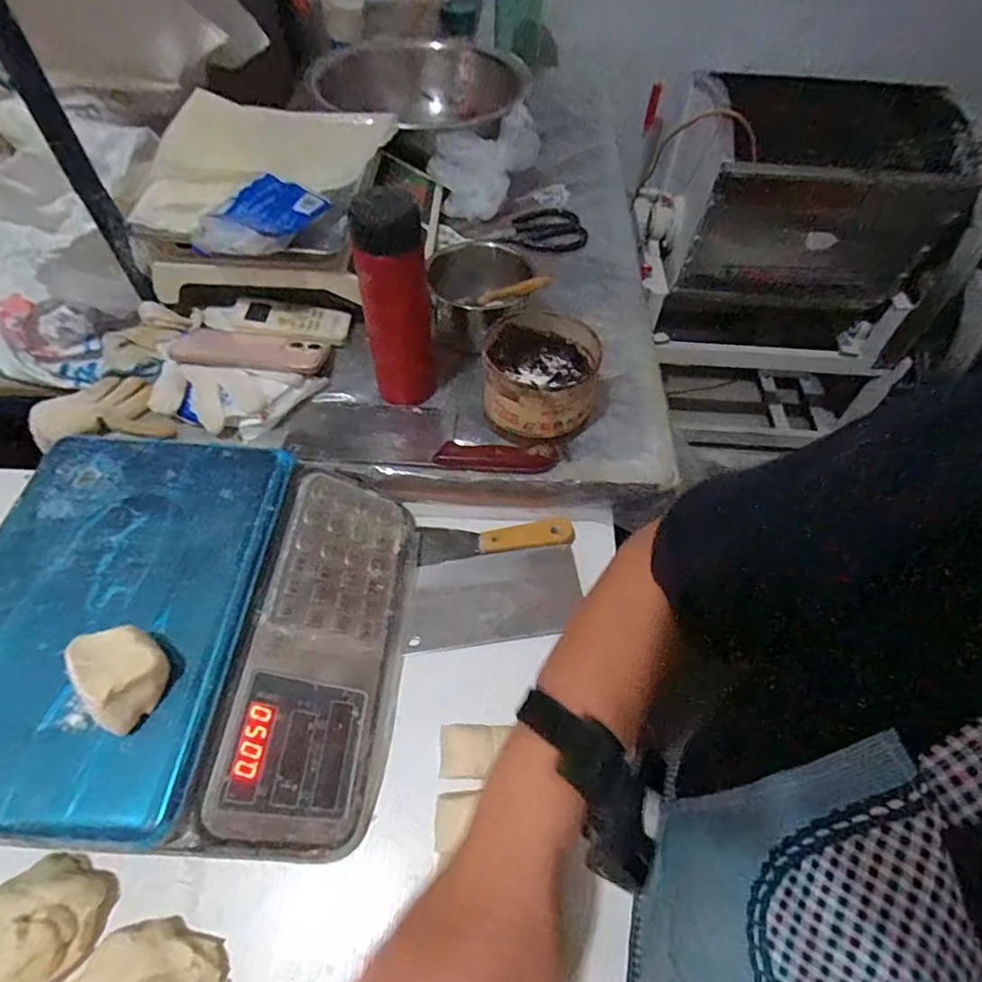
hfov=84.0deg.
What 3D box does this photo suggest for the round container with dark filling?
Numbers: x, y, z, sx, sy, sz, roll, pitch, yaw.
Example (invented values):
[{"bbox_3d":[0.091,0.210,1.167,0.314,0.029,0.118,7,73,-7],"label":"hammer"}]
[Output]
[{"bbox_3d":[0.056,-0.123,0.583,0.114,0.079,0.134,16,56,10],"label":"round container with dark filling"}]

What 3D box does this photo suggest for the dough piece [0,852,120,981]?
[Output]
[{"bbox_3d":[-0.323,0.304,0.385,0.074,0.043,0.077,1,55,-1],"label":"dough piece"}]

